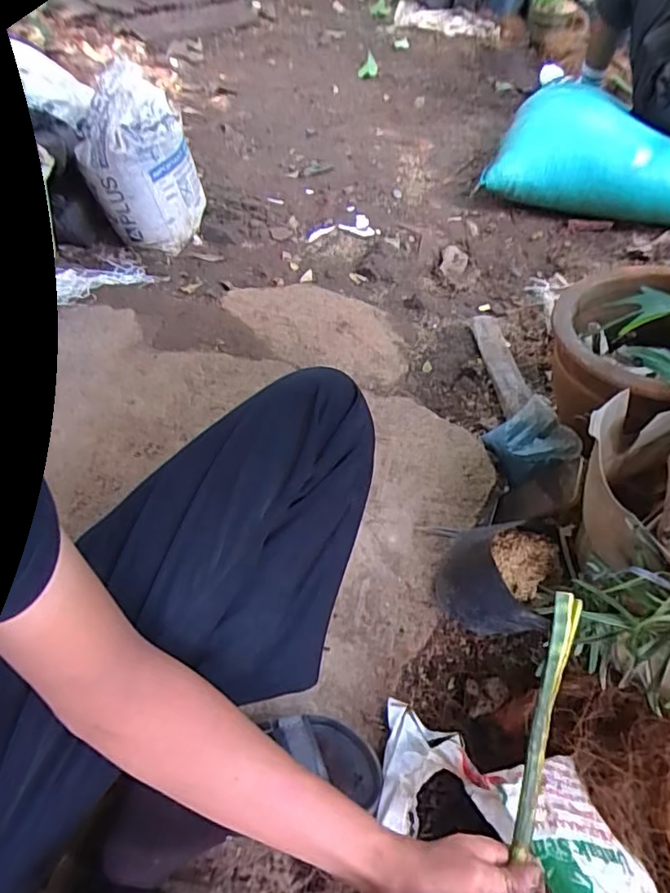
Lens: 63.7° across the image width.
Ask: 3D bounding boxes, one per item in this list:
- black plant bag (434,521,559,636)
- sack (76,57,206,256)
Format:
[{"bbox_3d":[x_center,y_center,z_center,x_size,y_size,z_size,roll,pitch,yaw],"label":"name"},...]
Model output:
[{"bbox_3d":[0.205,0.162,0.689,0.135,0.116,0.126,19,56,12],"label":"black plant bag"},{"bbox_3d":[-0.428,-0.626,1.224,0.190,0.339,0.195,11,55,6],"label":"sack"}]

